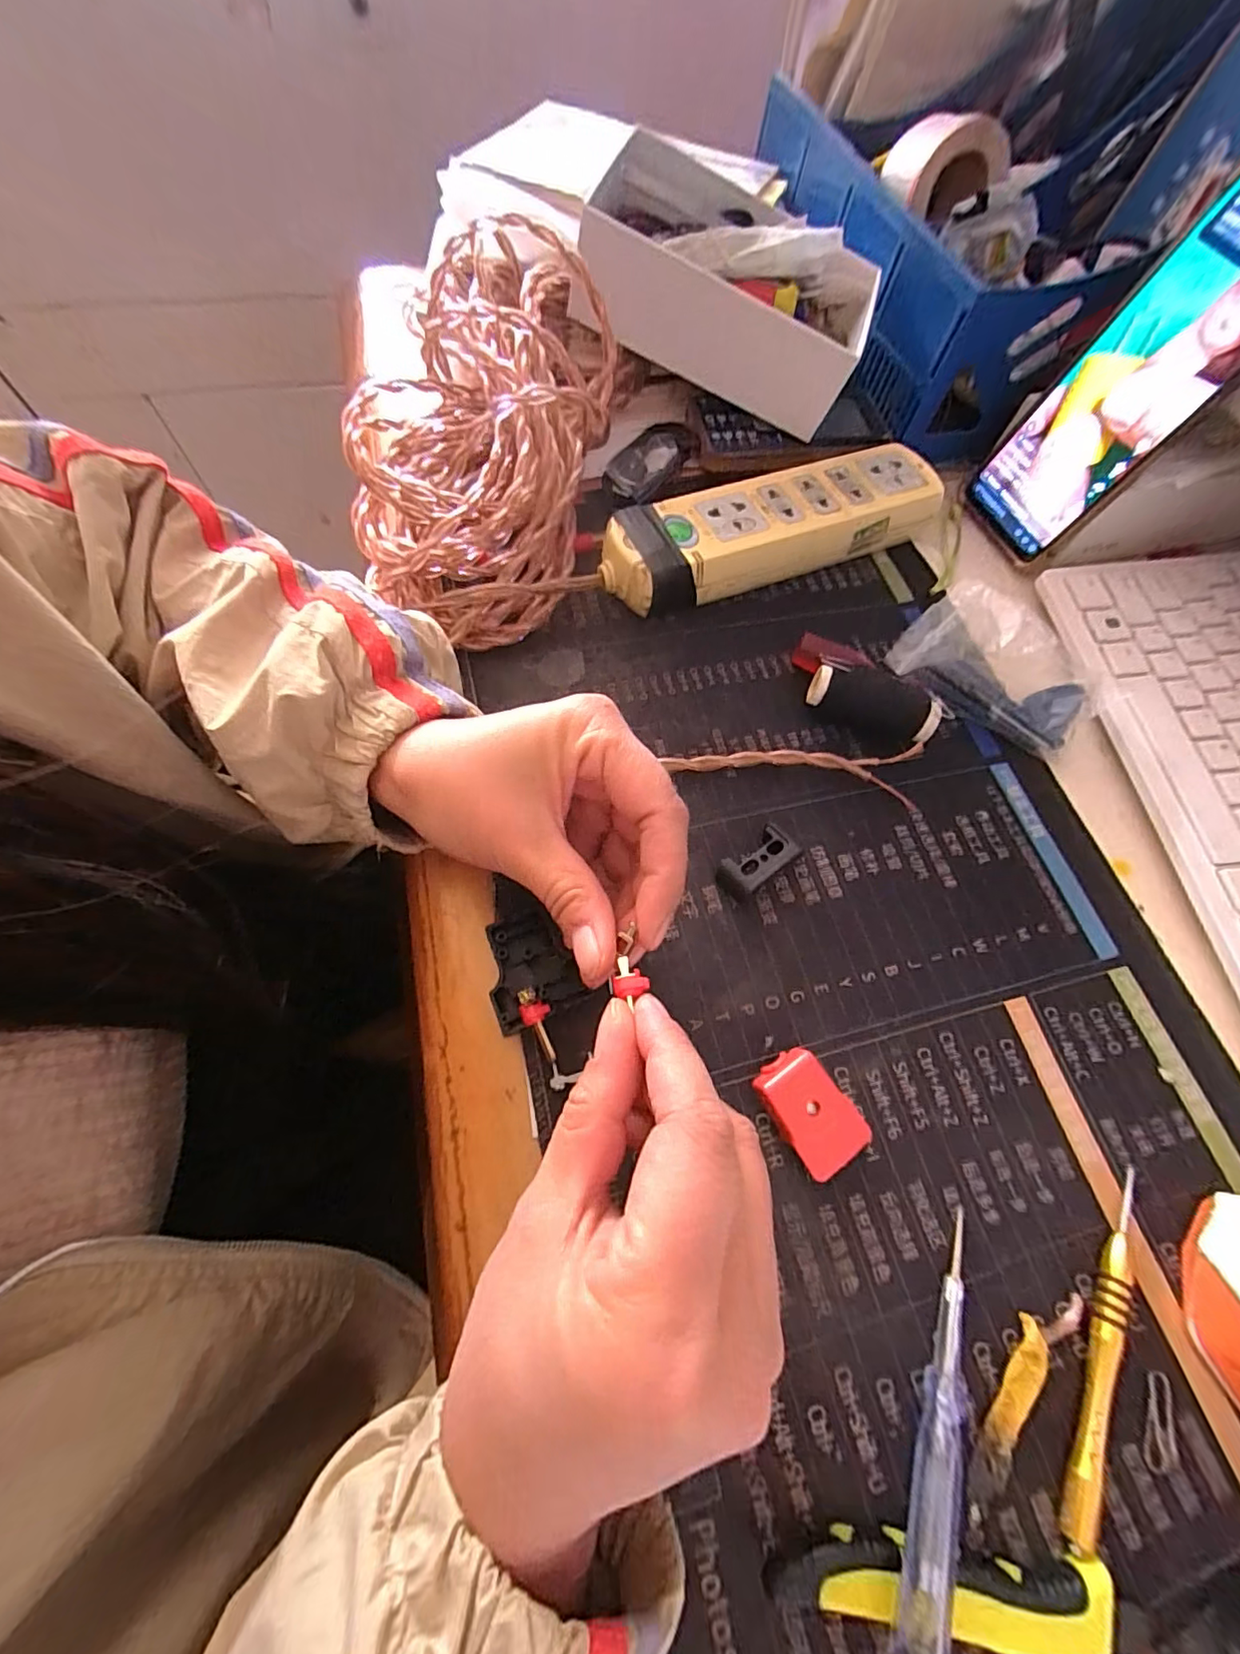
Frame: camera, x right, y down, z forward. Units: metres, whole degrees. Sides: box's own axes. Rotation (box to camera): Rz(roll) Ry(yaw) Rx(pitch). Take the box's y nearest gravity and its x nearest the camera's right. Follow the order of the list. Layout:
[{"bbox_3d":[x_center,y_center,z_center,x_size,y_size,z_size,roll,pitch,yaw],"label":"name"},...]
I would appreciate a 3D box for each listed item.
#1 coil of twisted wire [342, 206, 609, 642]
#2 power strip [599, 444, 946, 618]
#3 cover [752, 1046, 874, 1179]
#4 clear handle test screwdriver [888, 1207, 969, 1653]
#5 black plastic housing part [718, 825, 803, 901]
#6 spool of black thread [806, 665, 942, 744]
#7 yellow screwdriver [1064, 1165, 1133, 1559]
[{"bbox_3d":[-0.077,-0.233,0.317,0.138,0.082,0.265,13,68,4],"label":"coil of twisted wire"},{"bbox_3d":[0.089,-0.177,0.330,0.208,0.037,0.057,-21,70,-10],"label":"power strip"},{"bbox_3d":[0.073,0.111,0.220,0.029,0.013,0.043,-34,73,-14],"label":"cover"},{"bbox_3d":[0.104,0.193,0.179,0.016,0.010,0.121,26,55,9],"label":"clear handle test screwdriver"},{"bbox_3d":[0.063,0.017,0.260,0.037,0.012,0.019,-37,73,-15],"label":"black plastic housing part"},{"bbox_3d":[0.129,-0.063,0.289,0.064,0.021,0.023,22,69,7],"label":"spool of black thread"},{"bbox_3d":[0.171,0.180,0.197,0.012,0.011,0.114,31,70,11],"label":"yellow screwdriver"}]

